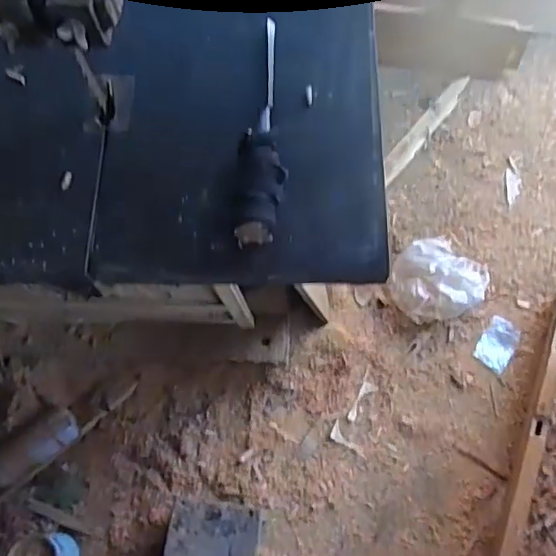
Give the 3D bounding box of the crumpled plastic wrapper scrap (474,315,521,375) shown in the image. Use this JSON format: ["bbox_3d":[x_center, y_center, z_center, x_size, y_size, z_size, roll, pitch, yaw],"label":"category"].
[{"bbox_3d":[0.542,0.161,1.362,0.080,0.004,0.129,31,70,15],"label":"crumpled plastic wrapper scrap"}]

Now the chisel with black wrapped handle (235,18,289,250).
[{"bbox_3d":[-0.015,-0.165,0.583,0.048,0.037,0.273,0,66,2],"label":"chisel with black wrapped handle"}]

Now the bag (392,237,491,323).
[{"bbox_3d":[0.400,0.005,1.393,0.243,0.080,0.219,-39,70,-15],"label":"bag"}]

